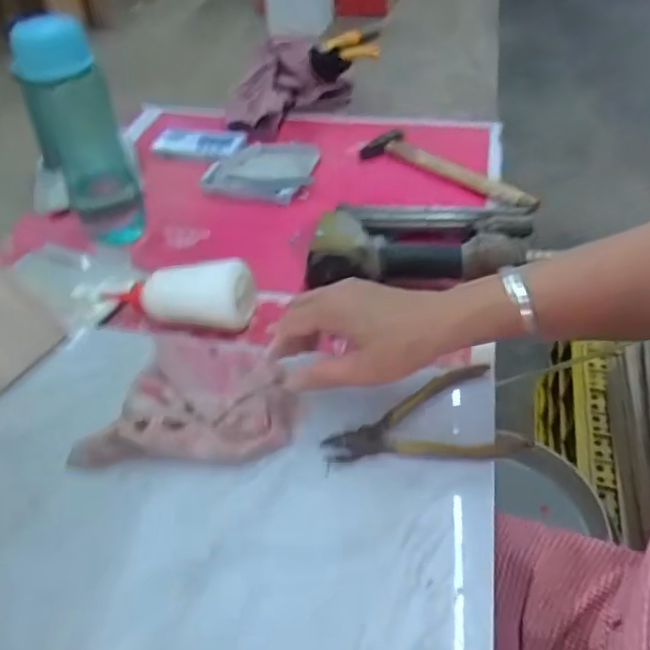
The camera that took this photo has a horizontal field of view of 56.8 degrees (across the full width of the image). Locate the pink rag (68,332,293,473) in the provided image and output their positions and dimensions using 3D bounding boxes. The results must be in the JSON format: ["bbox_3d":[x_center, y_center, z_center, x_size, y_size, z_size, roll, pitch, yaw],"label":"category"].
[{"bbox_3d":[-0.107,0.053,0.484,0.158,0.032,0.114,-3,43,2],"label":"pink rag"}]

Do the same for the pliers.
[{"bbox_3d":[0.072,0.077,0.460,0.147,0.014,0.083,-13,44,-11],"label":"pliers"}]

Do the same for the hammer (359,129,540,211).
[{"bbox_3d":[0.147,-0.188,0.743,0.061,0.030,0.243,-33,51,-28],"label":"hammer"}]

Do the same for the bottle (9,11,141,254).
[{"bbox_3d":[-0.262,-0.203,0.642,0.084,0.226,0.063,-17,45,-15],"label":"bottle"}]

